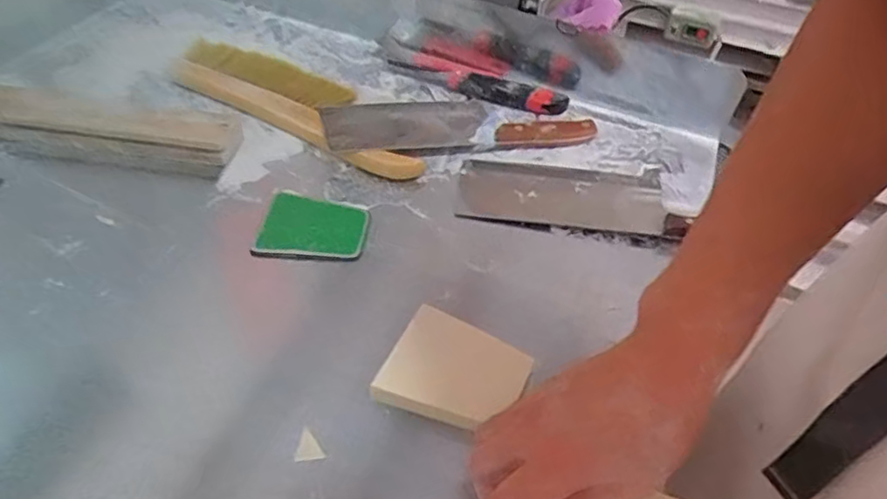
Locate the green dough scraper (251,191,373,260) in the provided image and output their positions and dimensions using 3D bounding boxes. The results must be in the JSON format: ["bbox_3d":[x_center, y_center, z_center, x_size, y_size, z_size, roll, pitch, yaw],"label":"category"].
[{"bbox_3d":[-0.120,-0.021,0.591,0.096,0.006,0.082,7,46,-1],"label":"green dough scraper"}]

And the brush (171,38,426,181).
[{"bbox_3d":[-0.154,-0.167,0.710,0.318,0.029,0.105,26,49,17],"label":"brush"}]

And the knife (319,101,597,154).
[{"bbox_3d":[0.015,-0.140,0.708,0.288,0.022,0.093,-7,48,-14],"label":"knife"}]

